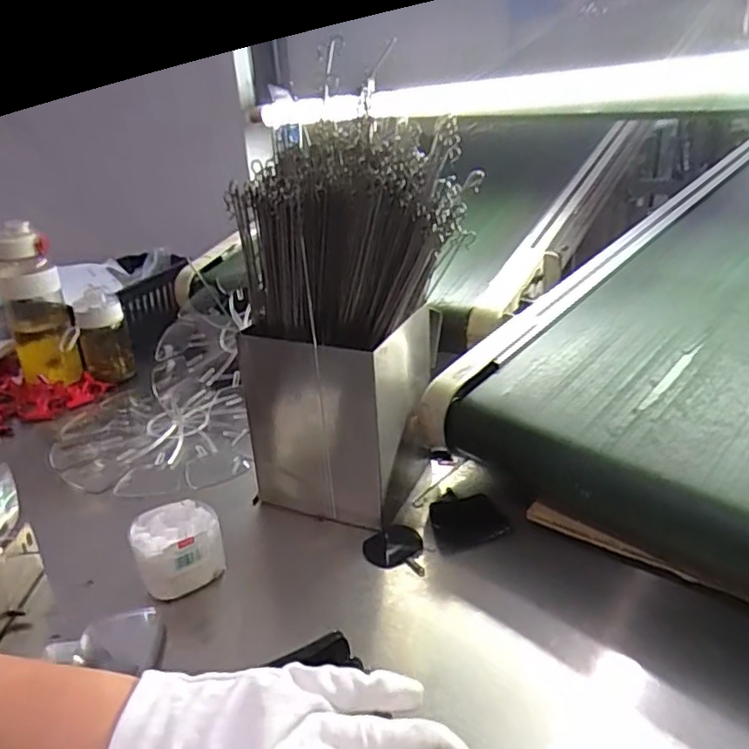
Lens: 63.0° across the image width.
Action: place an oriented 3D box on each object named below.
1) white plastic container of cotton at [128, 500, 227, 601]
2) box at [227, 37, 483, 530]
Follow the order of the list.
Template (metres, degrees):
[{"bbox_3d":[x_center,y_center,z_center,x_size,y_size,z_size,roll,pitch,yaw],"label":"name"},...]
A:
[{"bbox_3d":[-0.185,0.170,0.583,0.074,0.071,0.072,-17,28,-27],"label":"white plastic container of cotton"},{"bbox_3d":[-0.028,-0.043,0.649,0.223,0.379,0.174,9,28,24],"label":"box"}]

